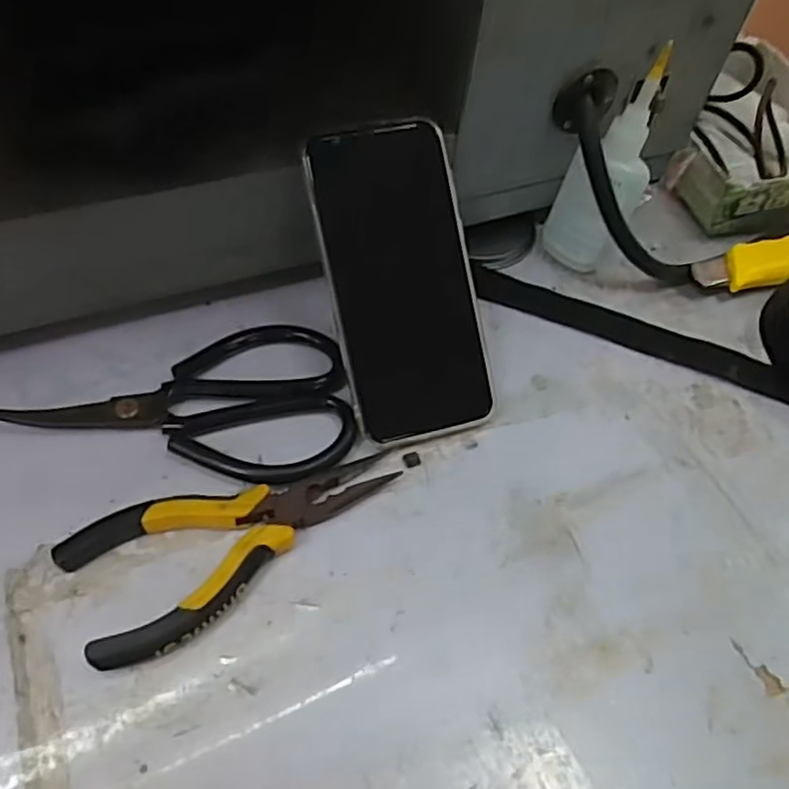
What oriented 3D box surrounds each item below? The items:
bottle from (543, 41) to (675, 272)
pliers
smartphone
[{"bbox_3d":[0.124,-0.128,0.404,0.042,0.119,0.040,-1,55,-6],"label":"bottle"},{"bbox_3d":[-0.073,0.065,0.319,0.151,0.016,0.067,-24,60,-21],"label":"pliers"},{"bbox_3d":[0.004,-0.057,0.357,0.074,0.008,0.162,-12,98,-8],"label":"smartphone"}]

